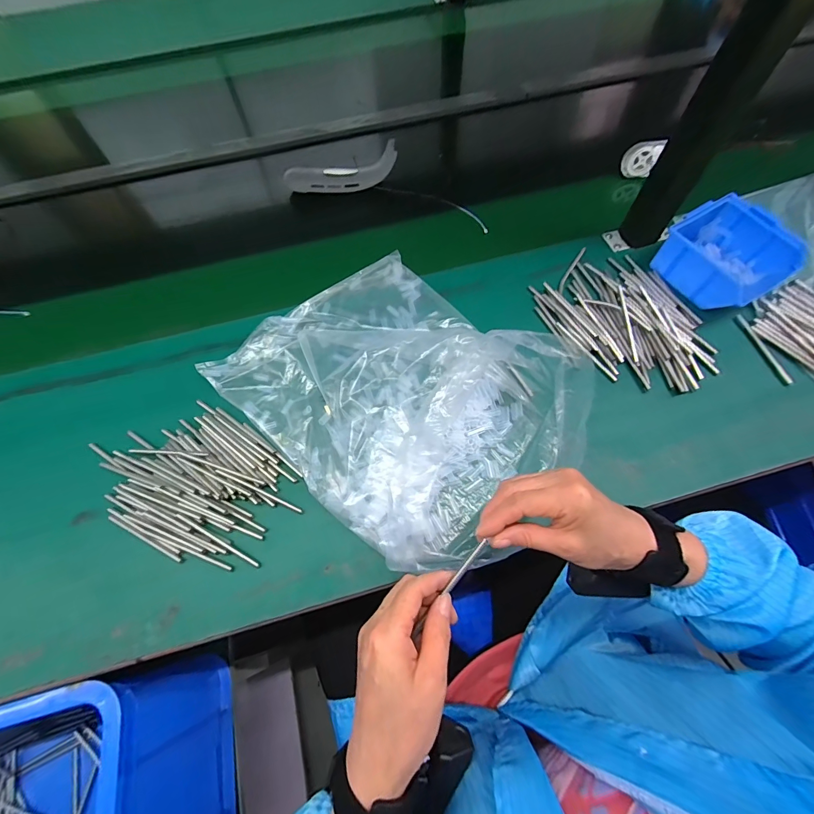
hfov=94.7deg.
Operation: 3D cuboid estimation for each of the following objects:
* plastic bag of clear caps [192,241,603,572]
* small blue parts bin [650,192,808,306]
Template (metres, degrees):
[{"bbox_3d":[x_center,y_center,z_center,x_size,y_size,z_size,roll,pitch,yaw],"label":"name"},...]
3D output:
[{"bbox_3d":[-0.020,-0.028,0.416,0.303,0.112,0.391,-38,69,-14],"label":"plastic bag of clear caps"},{"bbox_3d":[0.433,-0.205,0.510,0.128,0.059,0.138,-32,68,-12],"label":"small blue parts bin"}]

